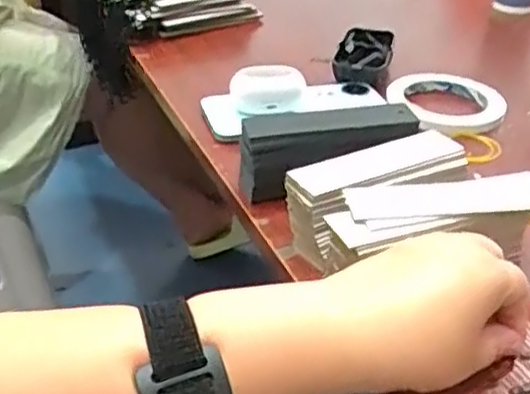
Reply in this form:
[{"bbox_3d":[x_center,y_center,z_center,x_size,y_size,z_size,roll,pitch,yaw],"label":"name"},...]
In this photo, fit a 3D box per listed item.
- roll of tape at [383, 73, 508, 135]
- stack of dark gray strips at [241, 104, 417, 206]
[{"bbox_3d":[0.163,-0.086,0.618,0.098,0.016,0.095,1,33,0],"label":"roll of tape"},{"bbox_3d":[0.046,-0.029,0.494,0.130,0.054,0.044,-6,33,-11],"label":"stack of dark gray strips"}]

